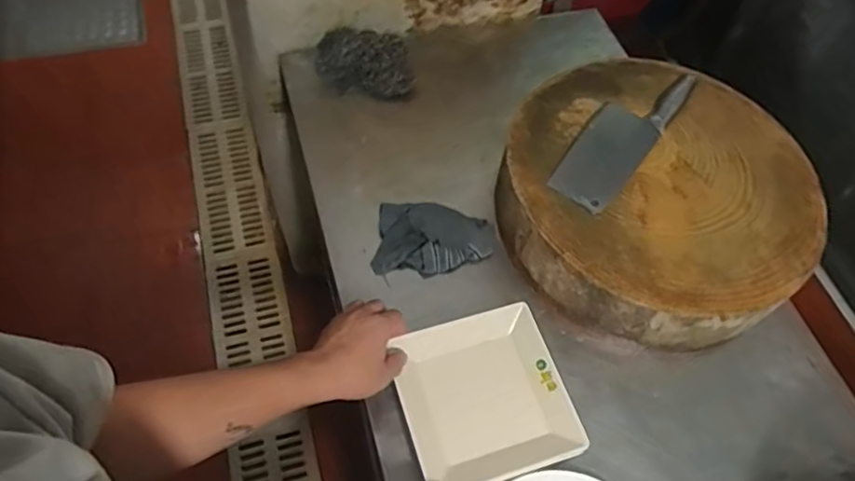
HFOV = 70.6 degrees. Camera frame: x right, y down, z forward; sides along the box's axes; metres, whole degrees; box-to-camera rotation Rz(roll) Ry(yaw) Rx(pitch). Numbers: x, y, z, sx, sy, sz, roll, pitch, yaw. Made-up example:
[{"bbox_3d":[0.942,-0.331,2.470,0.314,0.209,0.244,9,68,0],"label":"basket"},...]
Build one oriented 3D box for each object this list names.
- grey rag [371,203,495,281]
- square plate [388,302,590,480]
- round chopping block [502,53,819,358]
[{"bbox_3d":[0.009,-0.007,0.840,0.159,0.026,0.102,2,58,-3],"label":"grey rag"},{"bbox_3d":[0.066,0.181,0.709,0.186,0.017,0.190,-14,60,-12],"label":"square plate"},{"bbox_3d":[0.306,-0.059,0.827,0.388,0.096,0.389,17,59,6],"label":"round chopping block"}]

